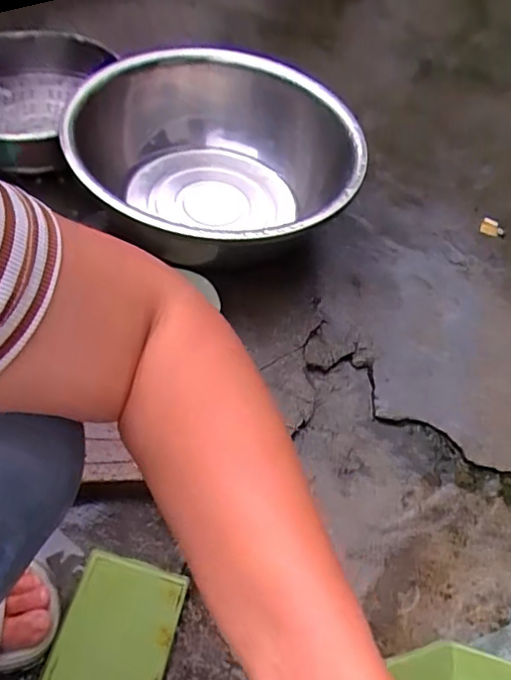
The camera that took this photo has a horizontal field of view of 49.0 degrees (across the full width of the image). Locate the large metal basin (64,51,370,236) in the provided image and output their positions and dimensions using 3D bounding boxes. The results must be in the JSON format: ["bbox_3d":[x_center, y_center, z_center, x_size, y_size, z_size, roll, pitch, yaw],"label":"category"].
[{"bbox_3d":[-0.060,-0.265,0.928,0.438,0.238,0.388,-17,60,-20],"label":"large metal basin"}]

